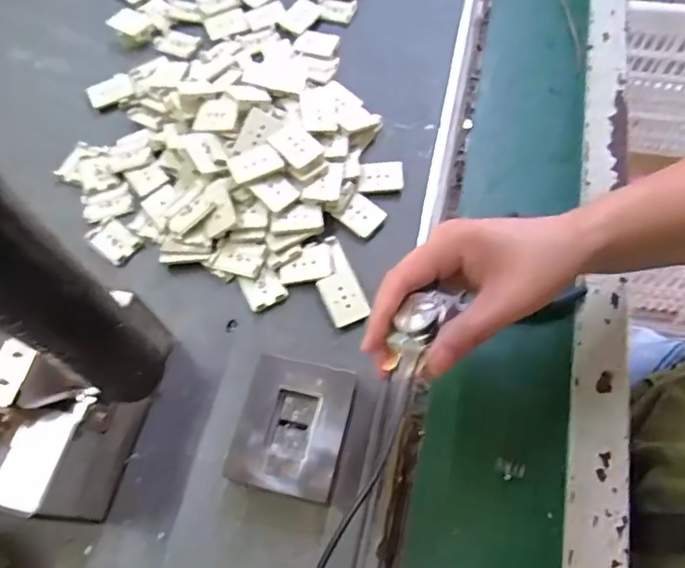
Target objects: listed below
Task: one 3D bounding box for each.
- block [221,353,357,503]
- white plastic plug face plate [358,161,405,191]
[{"bbox_3d":[-0.031,0.092,0.350,0.064,0.030,0.079,13,64,7],"label":"block"},{"bbox_3d":[0.031,-0.087,0.444,0.036,0.006,0.027,-1,63,0],"label":"white plastic plug face plate"}]

